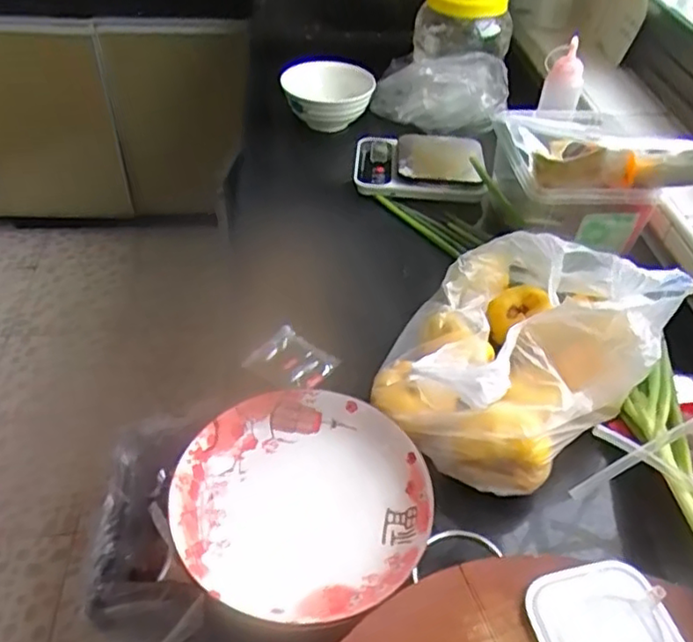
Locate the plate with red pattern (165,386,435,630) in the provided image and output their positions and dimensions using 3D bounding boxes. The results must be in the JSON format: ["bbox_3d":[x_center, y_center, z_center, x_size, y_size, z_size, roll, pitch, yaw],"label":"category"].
[{"bbox_3d":[-0.036,0.143,0.522,0.196,0.039,0.198,2,44,-2],"label":"plate with red pattern"}]

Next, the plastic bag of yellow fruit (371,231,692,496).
[{"bbox_3d":[0.157,0.011,0.585,0.213,0.124,0.250,28,49,23],"label":"plastic bag of yellow fruit"}]

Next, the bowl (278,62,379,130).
[{"bbox_3d":[-0.033,-0.336,0.969,0.120,0.077,0.120,1,46,-1],"label":"bowl"}]

